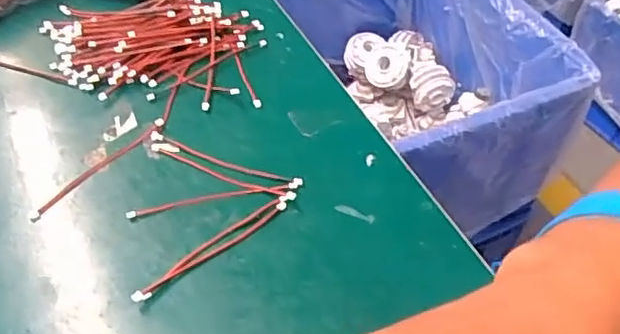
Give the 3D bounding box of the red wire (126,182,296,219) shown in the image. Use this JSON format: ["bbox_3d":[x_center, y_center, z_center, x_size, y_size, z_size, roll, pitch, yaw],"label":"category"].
[{"bbox_3d":[-0.062,0.020,0.391,0.105,0.004,0.008,-10,50,-10],"label":"red wire"}]

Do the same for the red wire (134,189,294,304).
[{"bbox_3d":[-0.054,0.045,0.367,0.111,0.006,0.014,-30,57,-25],"label":"red wire"}]

